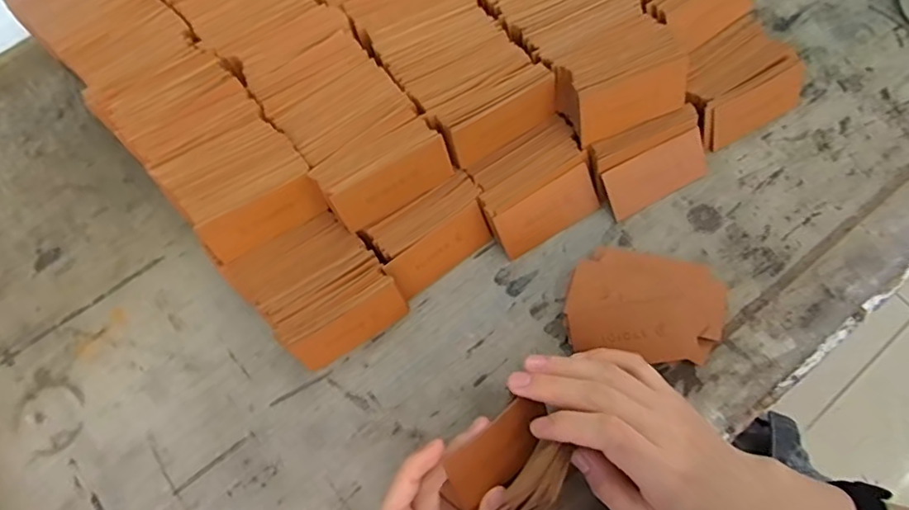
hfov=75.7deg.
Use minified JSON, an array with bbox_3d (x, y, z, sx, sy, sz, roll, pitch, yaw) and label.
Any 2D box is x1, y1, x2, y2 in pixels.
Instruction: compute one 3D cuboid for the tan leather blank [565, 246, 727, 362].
[{"bbox_3d":[0.132,0.035,0.403,0.106,0.026,0.071,9,73,5],"label":"tan leather blank"}]

